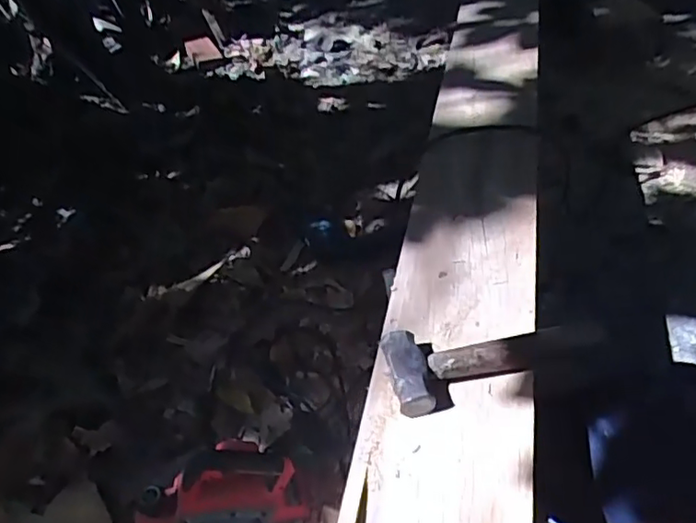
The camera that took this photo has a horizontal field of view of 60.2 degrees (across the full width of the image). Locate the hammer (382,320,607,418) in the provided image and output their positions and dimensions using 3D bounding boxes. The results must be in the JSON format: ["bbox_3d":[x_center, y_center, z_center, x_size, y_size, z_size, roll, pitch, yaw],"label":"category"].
[{"bbox_3d":[0.158,0.096,0.652,0.231,0.040,0.089,-15,43,-6],"label":"hammer"}]

